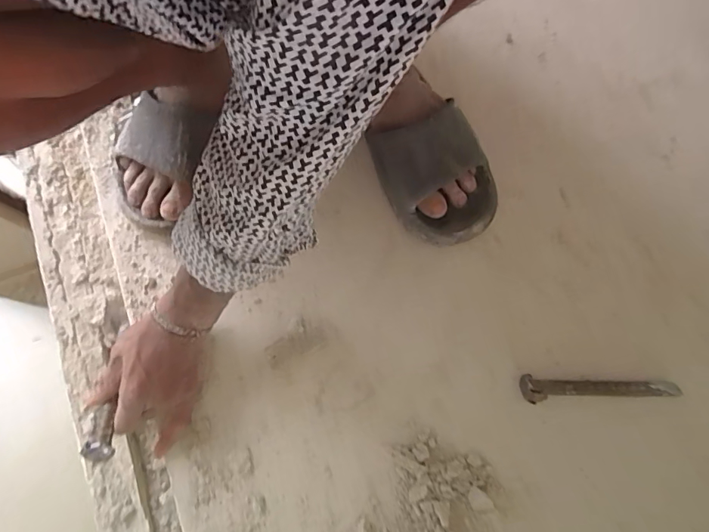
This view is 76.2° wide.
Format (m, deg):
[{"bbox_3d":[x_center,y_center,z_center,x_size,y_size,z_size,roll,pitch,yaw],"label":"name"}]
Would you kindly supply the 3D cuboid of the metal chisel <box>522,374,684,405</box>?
[{"bbox_3d":[0.256,0.129,0.470,0.164,0.022,0.025,1,75,0],"label":"metal chisel"}]

